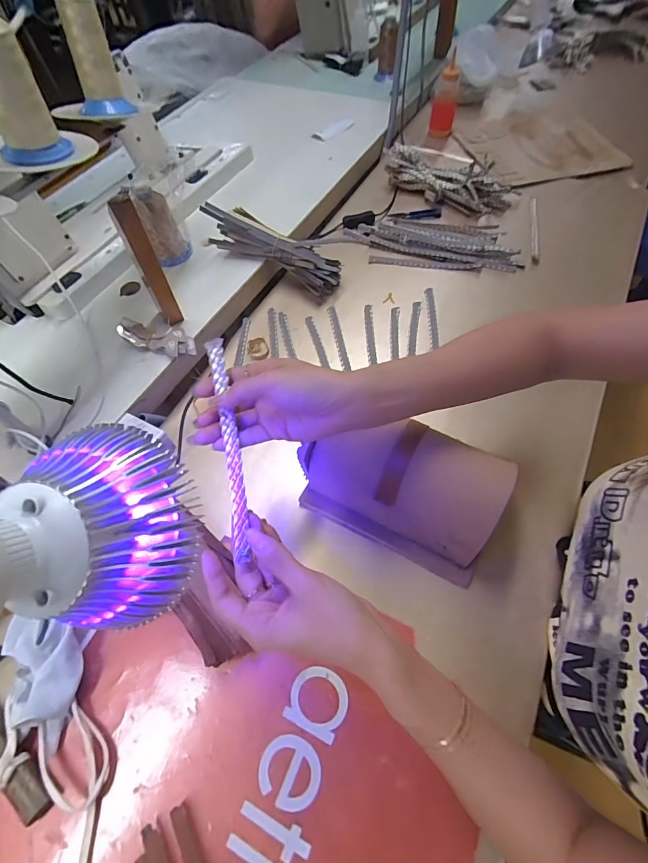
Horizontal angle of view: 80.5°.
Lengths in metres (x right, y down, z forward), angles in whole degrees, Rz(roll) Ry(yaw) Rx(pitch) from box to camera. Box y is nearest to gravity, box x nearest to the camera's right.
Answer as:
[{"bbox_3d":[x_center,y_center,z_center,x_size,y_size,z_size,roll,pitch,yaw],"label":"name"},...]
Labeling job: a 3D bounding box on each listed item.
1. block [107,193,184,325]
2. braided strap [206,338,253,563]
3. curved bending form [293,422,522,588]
[{"bbox_3d":[-0.229,-0.212,0.509,0.028,0.196,0.021,-31,63,-14],"label":"block"},{"bbox_3d":[-0.078,0.007,0.316,0.014,0.008,0.188,-11,72,-5],"label":"braided strap"},{"bbox_3d":[0.076,0.061,0.417,0.208,0.116,0.104,25,64,14],"label":"curved bending form"}]

